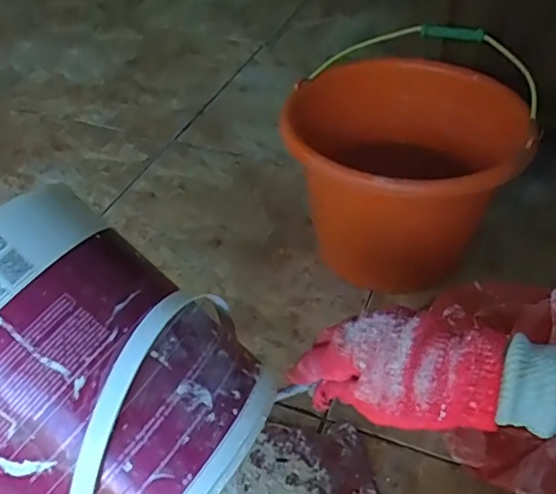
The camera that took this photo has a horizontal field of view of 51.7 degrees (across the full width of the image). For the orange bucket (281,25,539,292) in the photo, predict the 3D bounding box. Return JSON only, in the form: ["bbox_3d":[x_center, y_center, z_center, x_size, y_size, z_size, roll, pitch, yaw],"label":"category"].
[{"bbox_3d":[0.150,-0.093,0.693,0.246,0.233,0.277,22,49,23],"label":"orange bucket"}]

